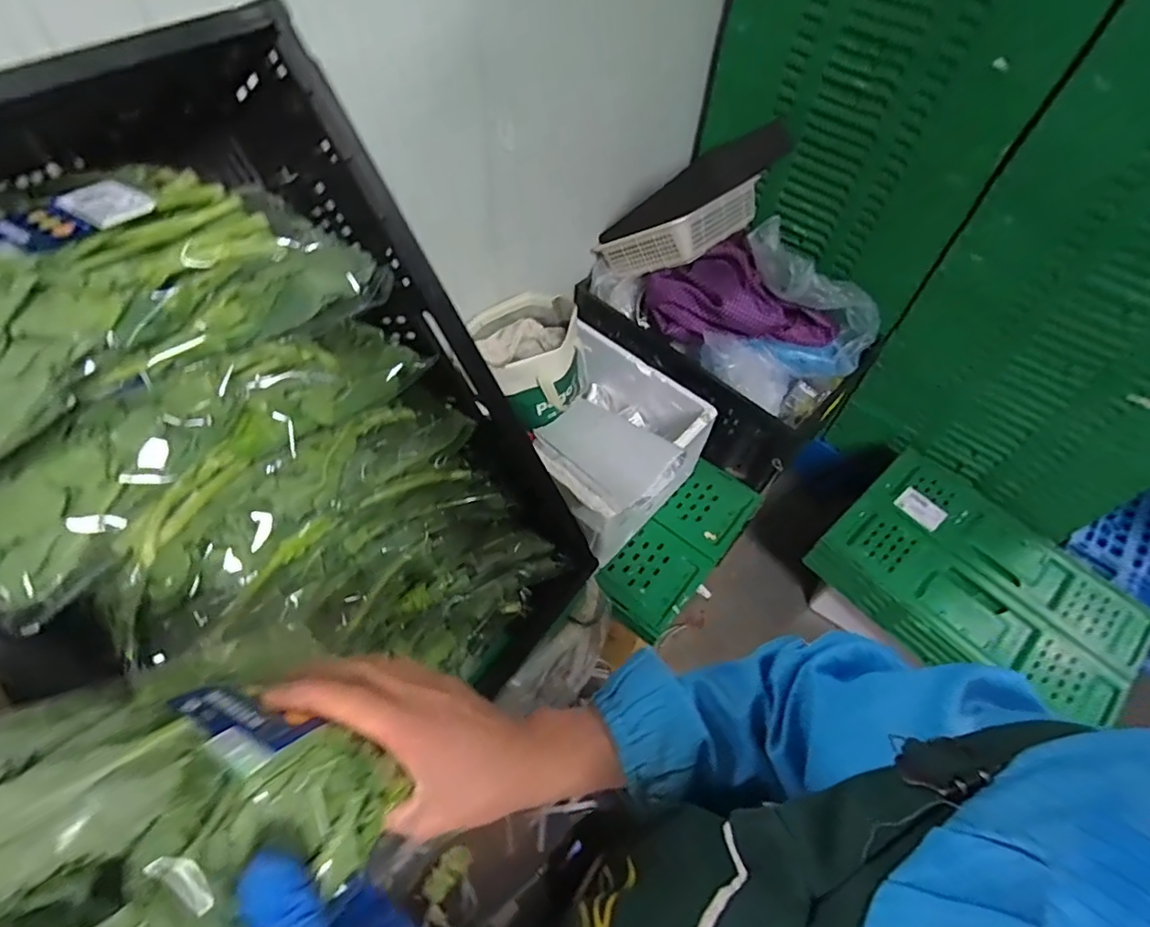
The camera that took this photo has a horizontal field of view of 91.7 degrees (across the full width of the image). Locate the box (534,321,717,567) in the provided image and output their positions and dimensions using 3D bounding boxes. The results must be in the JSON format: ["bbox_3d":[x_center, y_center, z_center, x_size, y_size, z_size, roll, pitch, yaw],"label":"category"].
[{"bbox_3d":[0.053,-0.045,1.101,0.351,0.199,0.323,38,61,21],"label":"box"}]

